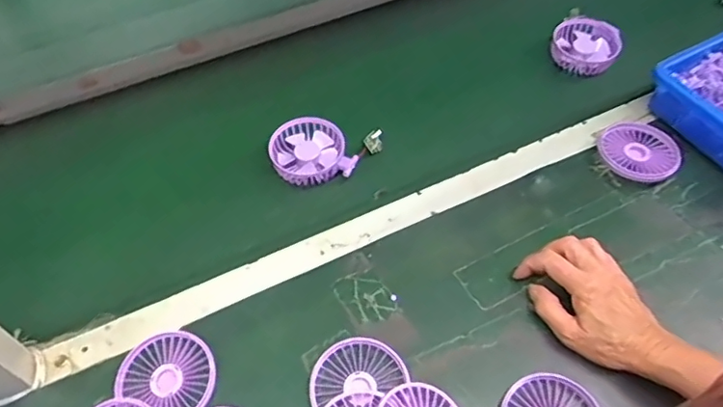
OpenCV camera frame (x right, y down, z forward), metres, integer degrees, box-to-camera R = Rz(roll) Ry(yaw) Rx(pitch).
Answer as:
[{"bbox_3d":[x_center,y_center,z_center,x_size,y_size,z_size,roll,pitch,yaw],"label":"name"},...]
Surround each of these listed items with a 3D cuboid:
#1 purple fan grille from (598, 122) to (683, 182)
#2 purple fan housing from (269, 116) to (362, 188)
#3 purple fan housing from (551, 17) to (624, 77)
[{"bbox_3d":[0.328,-0.060,0.661,0.090,0.016,0.086,-1,54,1],"label":"purple fan grille"},{"bbox_3d":[-0.060,-0.066,0.678,0.099,0.022,0.091,-7,54,-4],"label":"purple fan housing"},{"bbox_3d":[0.318,-0.223,0.794,0.090,0.034,0.090,14,55,11],"label":"purple fan housing"}]

